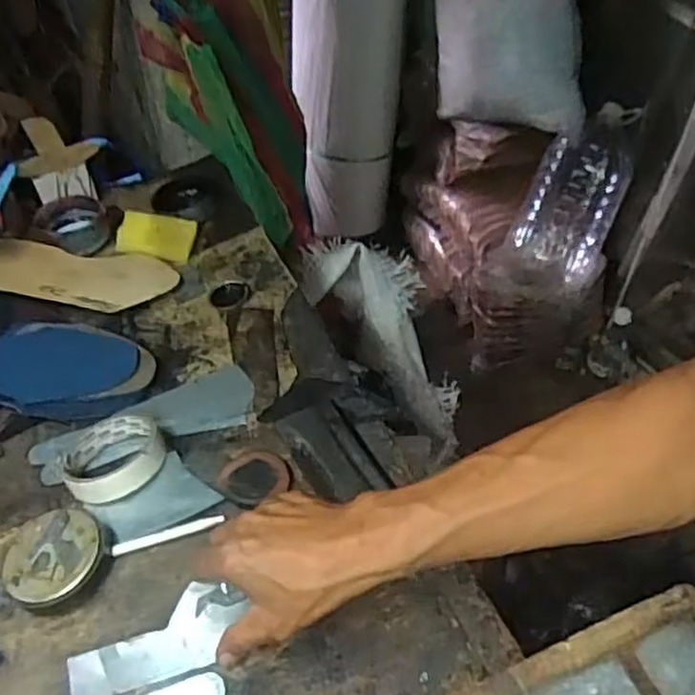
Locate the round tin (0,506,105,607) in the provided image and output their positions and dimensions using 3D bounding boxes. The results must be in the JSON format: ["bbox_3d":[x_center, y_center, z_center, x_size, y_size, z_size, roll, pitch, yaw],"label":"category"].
[{"bbox_3d":[-0.220,0.161,0.551,0.069,0.031,0.072,-4,45,4],"label":"round tin"}]

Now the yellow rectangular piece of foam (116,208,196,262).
[{"bbox_3d":[-0.219,-0.128,0.835,0.085,0.006,0.054,9,66,3],"label":"yellow rectangular piece of foam"}]

